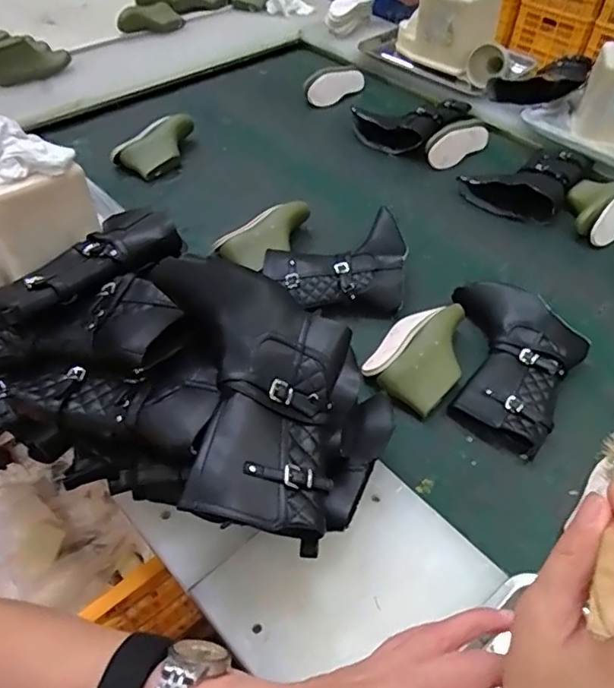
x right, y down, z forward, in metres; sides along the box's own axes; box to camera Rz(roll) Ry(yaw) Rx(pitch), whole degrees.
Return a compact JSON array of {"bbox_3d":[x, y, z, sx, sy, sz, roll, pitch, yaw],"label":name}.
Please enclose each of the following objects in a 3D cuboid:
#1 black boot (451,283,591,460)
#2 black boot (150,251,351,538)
[{"bbox_3d":[0.272,0.013,0.775,0.202,0.056,0.236,30,54,20],"label":"black boot"},{"bbox_3d":[-0.068,0.051,0.519,0.206,0.095,0.233,18,59,-12],"label":"black boot"}]

